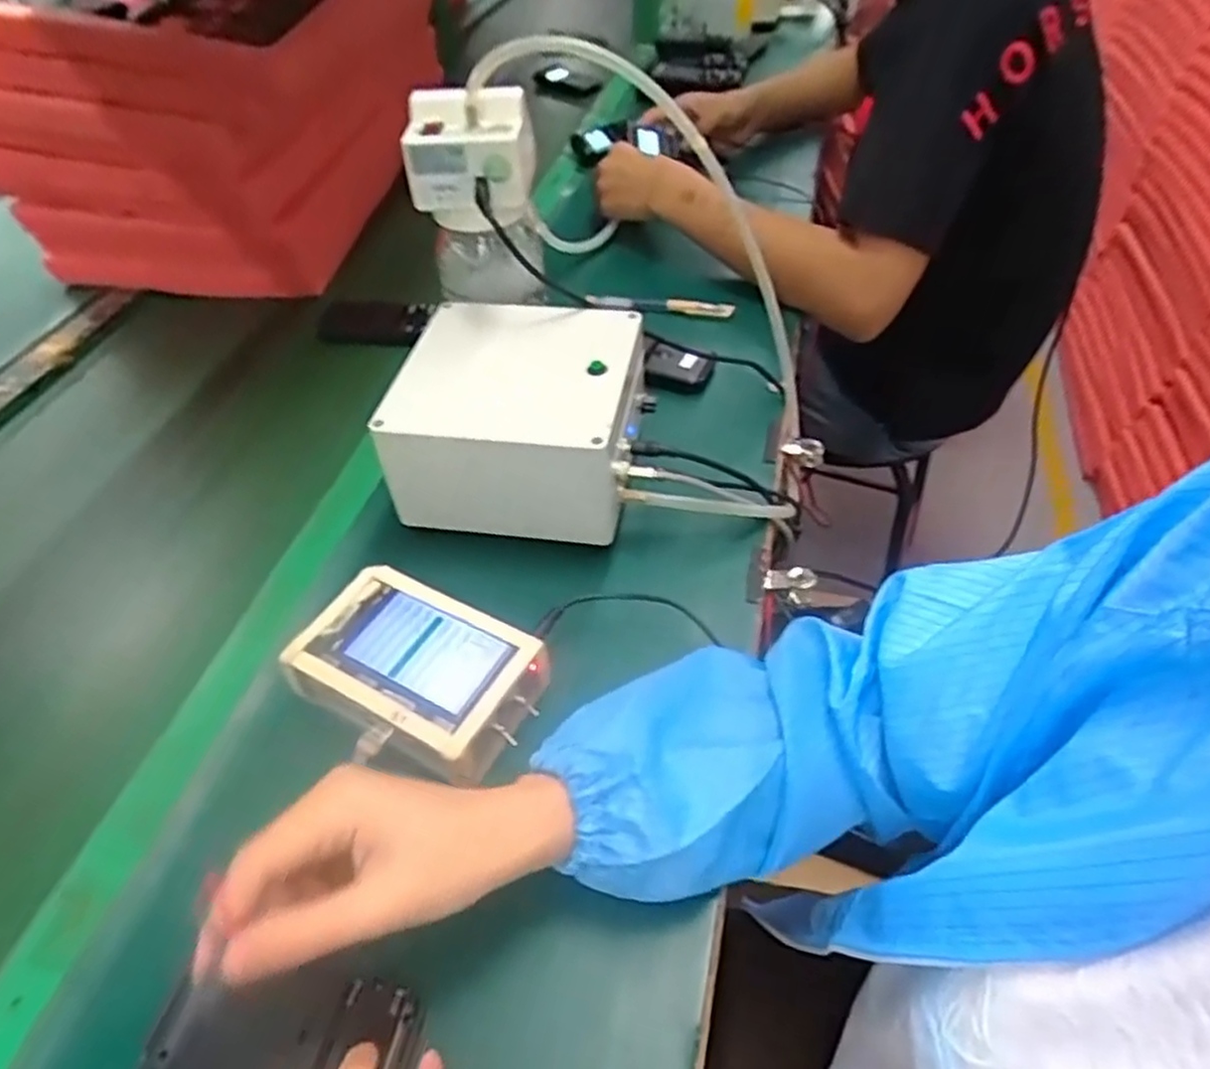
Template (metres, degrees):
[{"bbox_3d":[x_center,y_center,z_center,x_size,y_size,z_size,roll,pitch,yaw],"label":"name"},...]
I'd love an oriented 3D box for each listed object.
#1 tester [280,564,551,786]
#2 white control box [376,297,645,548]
[{"bbox_3d":[-0.112,0.083,0.476,0.143,0.036,0.091,21,51,21],"label":"tester"},{"bbox_3d":[-0.060,-0.082,0.584,0.160,0.109,0.151,4,47,7],"label":"white control box"}]

